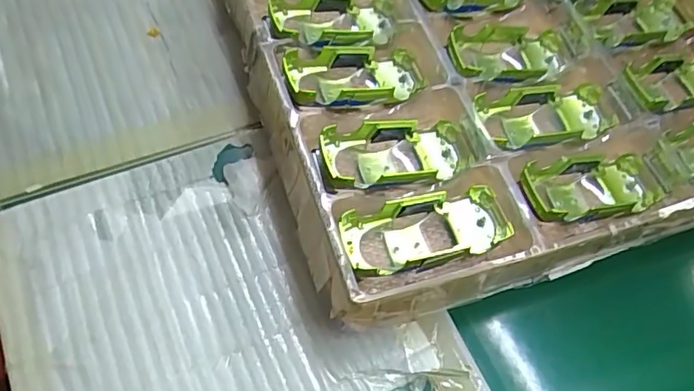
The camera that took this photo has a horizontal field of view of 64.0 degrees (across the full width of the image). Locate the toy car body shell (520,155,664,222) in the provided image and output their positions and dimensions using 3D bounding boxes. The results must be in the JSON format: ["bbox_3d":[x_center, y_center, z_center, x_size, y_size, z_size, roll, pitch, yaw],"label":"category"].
[{"bbox_3d":[0.205,-0.001,0.475,0.135,0.043,0.062,-6,63,-23],"label":"toy car body shell"}]

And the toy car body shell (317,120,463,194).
[{"bbox_3d":[0.038,-0.029,0.471,0.133,0.041,0.060,-10,63,-27],"label":"toy car body shell"}]

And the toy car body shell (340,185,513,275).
[{"bbox_3d":[0.062,0.028,0.433,0.129,0.033,0.053,-12,65,-13],"label":"toy car body shell"}]

